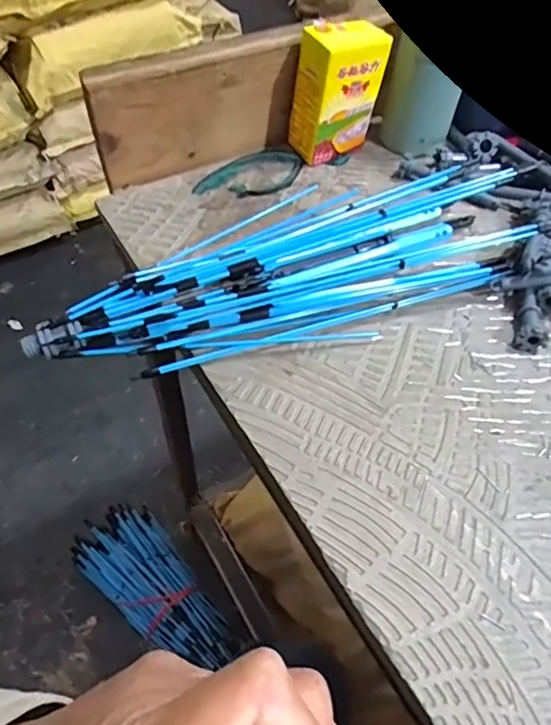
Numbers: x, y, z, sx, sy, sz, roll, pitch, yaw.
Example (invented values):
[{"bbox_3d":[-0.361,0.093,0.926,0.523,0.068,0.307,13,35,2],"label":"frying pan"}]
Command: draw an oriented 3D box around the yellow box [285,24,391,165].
[{"bbox_3d":[0.053,-0.238,0.499,0.070,0.103,0.044,-21,57,-18],"label":"yellow box"}]

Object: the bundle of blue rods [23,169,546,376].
[{"bbox_3d":[0.022,-0.065,0.398,0.373,0.064,0.093,-20,57,-17],"label":"bundle of blue rods"}]

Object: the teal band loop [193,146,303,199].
[{"bbox_3d":[-0.022,-0.168,0.509,0.106,0.008,0.050,-23,58,-19],"label":"teal band loop"}]

